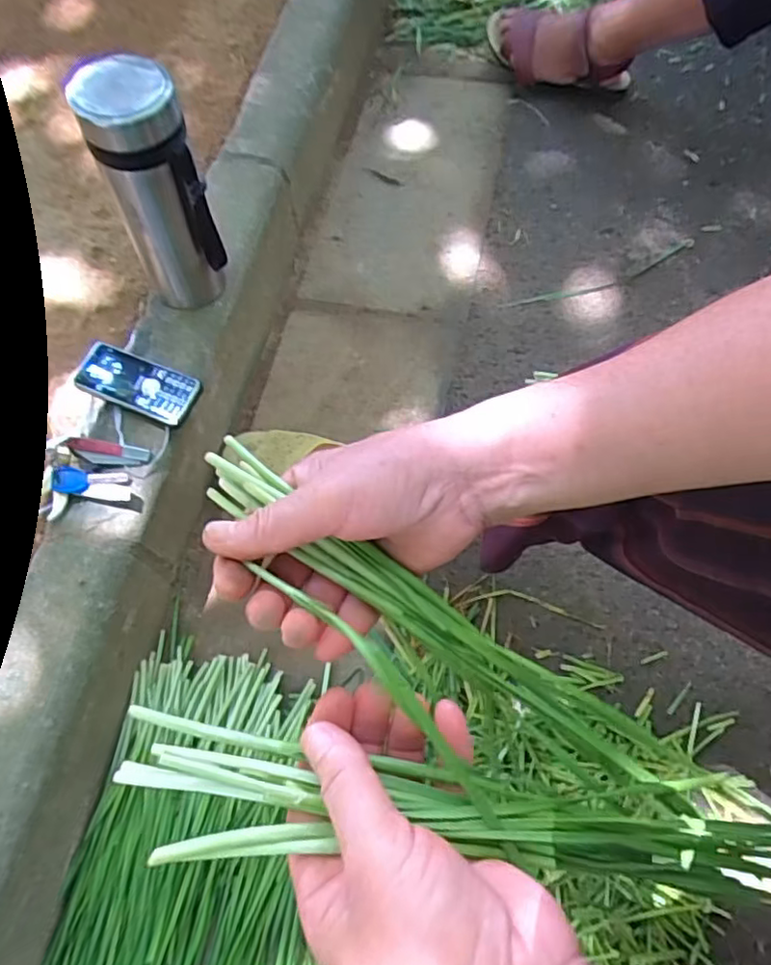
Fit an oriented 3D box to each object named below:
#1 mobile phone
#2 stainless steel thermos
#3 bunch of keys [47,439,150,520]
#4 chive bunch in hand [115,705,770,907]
[{"bbox_3d":[-0.253,-0.102,0.649,0.125,0.014,0.055,22,79,7],"label":"mobile phone"},{"bbox_3d":[-0.207,-0.263,0.604,0.091,0.226,0.084,-26,68,-8],"label":"stainless steel thermos"},{"bbox_3d":[-0.277,-0.006,0.616,0.081,0.023,0.071,1,67,3],"label":"bunch of keys"},{"bbox_3d":[0.053,0.147,0.267,0.322,0.036,0.046,12,67,-7],"label":"chive bunch in hand"}]

